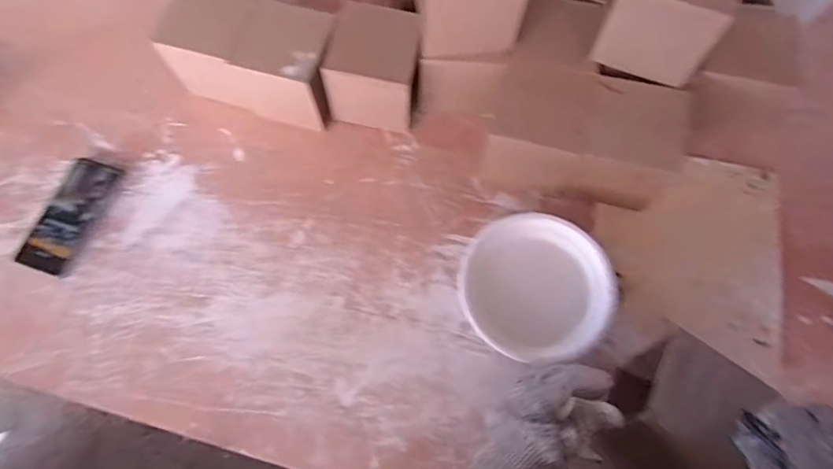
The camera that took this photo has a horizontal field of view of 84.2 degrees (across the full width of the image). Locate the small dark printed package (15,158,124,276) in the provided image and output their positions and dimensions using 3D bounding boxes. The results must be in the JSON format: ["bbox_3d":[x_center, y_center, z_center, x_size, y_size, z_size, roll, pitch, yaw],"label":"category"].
[{"bbox_3d":[-0.462,-0.028,0.616,0.070,0.010,0.158,15,71,7],"label":"small dark printed package"}]

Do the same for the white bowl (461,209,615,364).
[{"bbox_3d":[0.138,0.066,0.549,0.173,0.060,0.162,0,70,1],"label":"white bowl"}]

